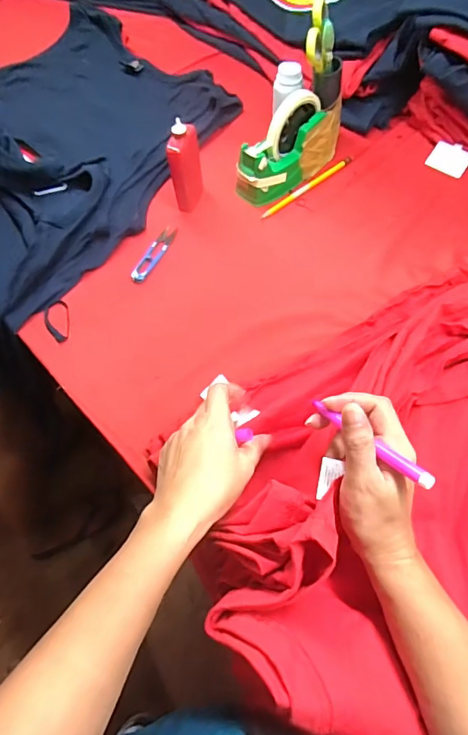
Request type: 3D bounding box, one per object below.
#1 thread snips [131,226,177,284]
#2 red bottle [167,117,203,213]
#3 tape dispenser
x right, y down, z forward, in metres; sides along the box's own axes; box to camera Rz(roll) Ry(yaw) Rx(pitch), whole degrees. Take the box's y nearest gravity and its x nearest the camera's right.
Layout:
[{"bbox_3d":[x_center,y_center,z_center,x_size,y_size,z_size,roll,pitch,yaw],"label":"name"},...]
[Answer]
[{"bbox_3d":[-0.108,-0.155,0.637,0.022,0.005,0.101,22,61,12],"label":"thread snips"},{"bbox_3d":[-0.065,-0.266,0.627,0.026,0.113,0.054,16,60,9],"label":"red bottle"},{"bbox_3d":[0.088,-0.313,0.656,0.185,0.106,0.053,-38,66,-21],"label":"tape dispenser"}]

